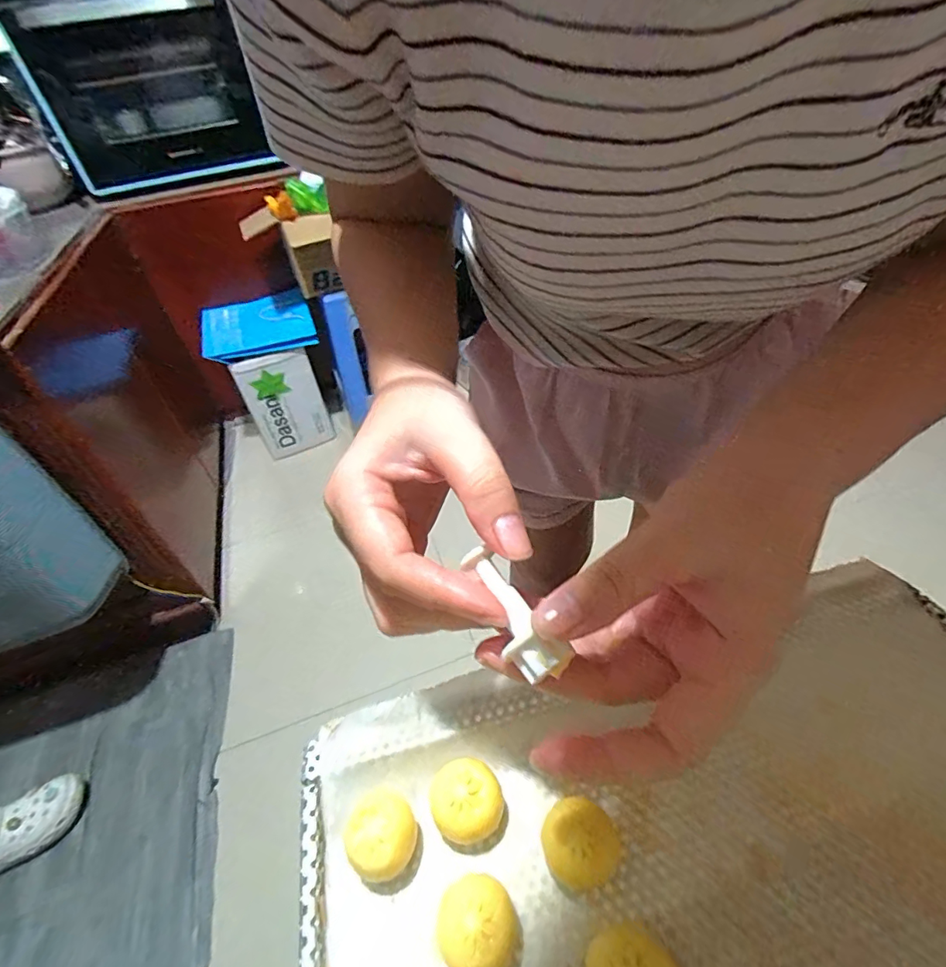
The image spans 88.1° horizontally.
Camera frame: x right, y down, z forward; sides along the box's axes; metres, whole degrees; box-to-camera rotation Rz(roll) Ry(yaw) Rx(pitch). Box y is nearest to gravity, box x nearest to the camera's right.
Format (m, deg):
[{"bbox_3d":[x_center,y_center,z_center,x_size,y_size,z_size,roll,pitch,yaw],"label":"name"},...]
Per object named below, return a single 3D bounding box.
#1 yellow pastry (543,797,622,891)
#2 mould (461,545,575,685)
[{"bbox_3d":[0.040,0.134,0.183,0.026,0.019,0.025,-5,41,4],"label":"yellow pastry"},{"bbox_3d":[0.013,0.044,0.171,0.014,0.011,0.048,-24,56,-19],"label":"mould"}]

